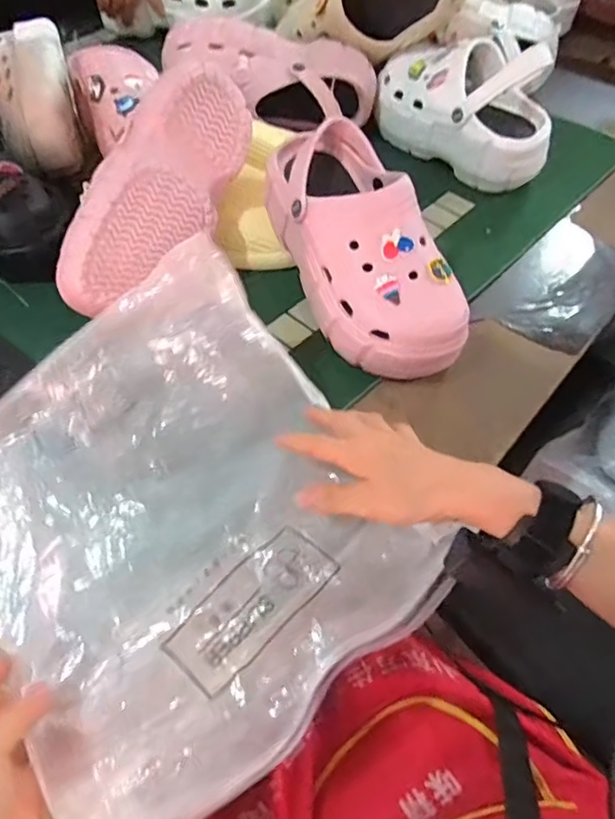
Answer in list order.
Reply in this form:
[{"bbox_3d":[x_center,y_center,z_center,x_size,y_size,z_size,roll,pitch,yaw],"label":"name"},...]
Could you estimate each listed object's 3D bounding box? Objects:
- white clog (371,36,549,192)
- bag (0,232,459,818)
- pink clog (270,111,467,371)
[{"bbox_3d":[0.187,-0.371,0.678,0.104,0.110,0.232,-36,64,-19],"label":"white clog"},{"bbox_3d":[-0.094,0.063,0.384,0.287,0.107,0.316,-38,65,-20],"label":"bag"},{"bbox_3d":[0.049,-0.147,0.507,0.109,0.093,0.254,-22,74,-12],"label":"pink clog"}]

